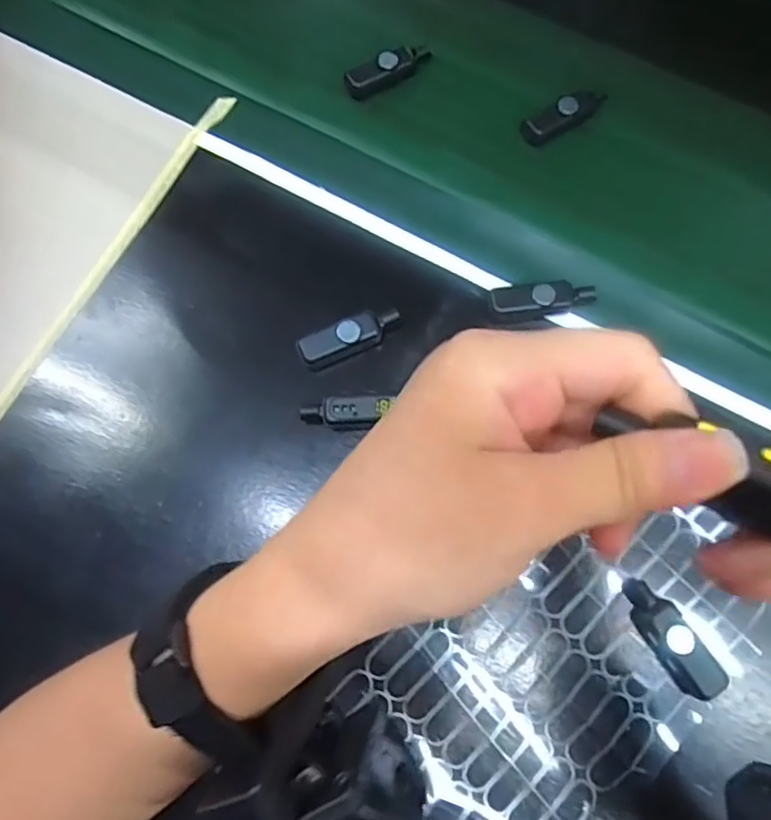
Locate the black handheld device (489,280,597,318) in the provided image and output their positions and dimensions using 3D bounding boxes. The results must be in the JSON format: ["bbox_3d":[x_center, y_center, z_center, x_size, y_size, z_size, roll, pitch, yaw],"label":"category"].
[{"bbox_3d":[0.086,-0.060,0.330,0.056,0.014,0.019,-4,75,0],"label":"black handheld device"}]

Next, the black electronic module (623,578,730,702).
[{"bbox_3d":[0.134,0.108,0.286,0.019,0.017,0.059,-32,76,-7],"label":"black electronic module"}]

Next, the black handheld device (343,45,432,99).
[{"bbox_3d":[0.003,-0.216,0.386,0.057,0.014,0.017,-32,76,-7],"label":"black handheld device"}]

